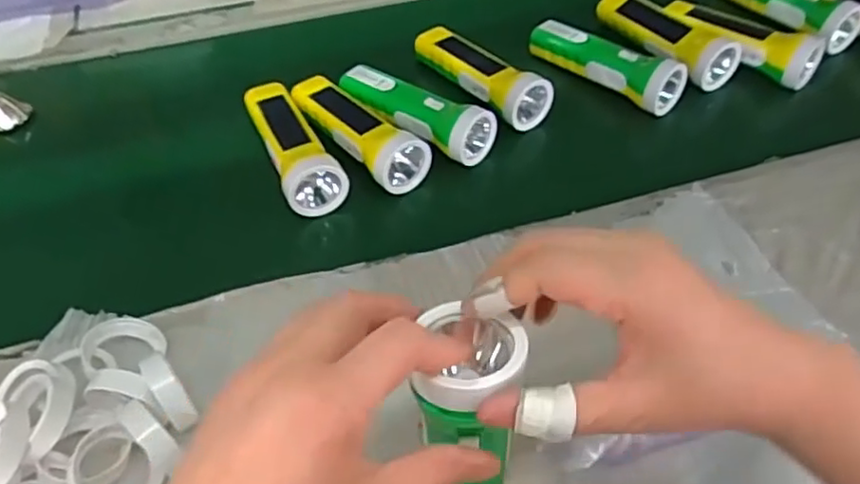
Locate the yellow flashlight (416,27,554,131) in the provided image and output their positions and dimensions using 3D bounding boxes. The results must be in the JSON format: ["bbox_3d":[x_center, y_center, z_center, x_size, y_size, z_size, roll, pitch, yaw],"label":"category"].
[{"bbox_3d":[0.052,-0.177,0.656,0.055,0.046,0.160,-27,53,-21],"label":"yellow flashlight"}]

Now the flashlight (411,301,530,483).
[{"bbox_3d":[0.021,0.103,0.332,0.045,0.183,0.061,6,49,6],"label":"flashlight"}]

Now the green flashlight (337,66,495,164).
[{"bbox_3d":[-0.020,-0.127,0.614,0.165,0.047,0.048,27,54,22],"label":"green flashlight"}]

